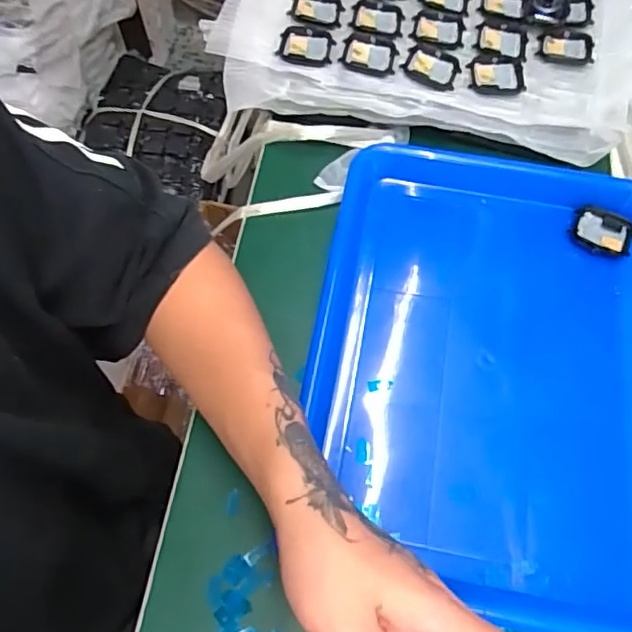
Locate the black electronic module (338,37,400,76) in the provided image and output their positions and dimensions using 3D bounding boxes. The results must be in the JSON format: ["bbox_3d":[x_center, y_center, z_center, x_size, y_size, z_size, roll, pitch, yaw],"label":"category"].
[{"bbox_3d":[0.046,-0.223,0.488,0.046,0.007,0.035,16,66,7],"label":"black electronic module"}]

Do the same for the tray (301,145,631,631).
[{"bbox_3d":[0.126,0.032,0.405,0.258,0.049,0.336,9,65,4],"label":"tray"}]

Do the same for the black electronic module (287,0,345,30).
[{"bbox_3d":[0.001,-0.277,0.513,0.047,0.010,0.041,10,65,5],"label":"black electronic module"}]

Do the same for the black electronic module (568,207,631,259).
[{"bbox_3d":[0.225,-0.066,0.447,0.045,0.008,0.035,25,67,11],"label":"black electronic module"}]

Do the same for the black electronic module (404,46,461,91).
[{"bbox_3d":[0.099,-0.214,0.485,0.046,0.007,0.030,24,67,11],"label":"black electronic module"}]

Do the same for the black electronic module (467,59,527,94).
[{"bbox_3d":[0.154,-0.204,0.482,0.047,0.005,0.035,-1,65,-1],"label":"black electronic module"}]

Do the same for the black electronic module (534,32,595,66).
[{"bbox_3d":[0.219,-0.236,0.498,0.046,0.008,0.032,12,65,5],"label":"black electronic module"}]

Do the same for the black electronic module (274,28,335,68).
[{"bbox_3d":[-0.008,-0.234,0.495,0.047,0.008,0.040,12,65,5],"label":"black electronic module"}]

